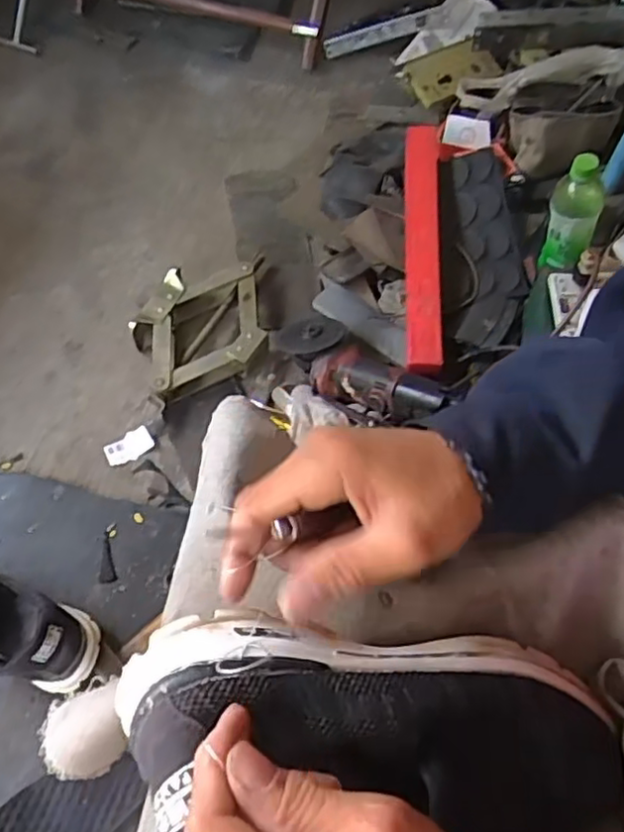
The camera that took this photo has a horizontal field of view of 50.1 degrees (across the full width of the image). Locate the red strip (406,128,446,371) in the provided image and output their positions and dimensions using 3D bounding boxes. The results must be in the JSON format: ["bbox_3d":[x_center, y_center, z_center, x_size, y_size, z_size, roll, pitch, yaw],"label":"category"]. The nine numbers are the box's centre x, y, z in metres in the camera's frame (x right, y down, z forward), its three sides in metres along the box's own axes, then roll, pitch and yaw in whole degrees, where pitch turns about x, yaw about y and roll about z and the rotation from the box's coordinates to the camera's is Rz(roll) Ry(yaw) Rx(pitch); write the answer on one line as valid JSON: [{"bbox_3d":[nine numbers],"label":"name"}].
[{"bbox_3d":[0.158,-0.254,0.924,0.053,0.041,0.410,5,62,-1],"label":"red strip"}]

